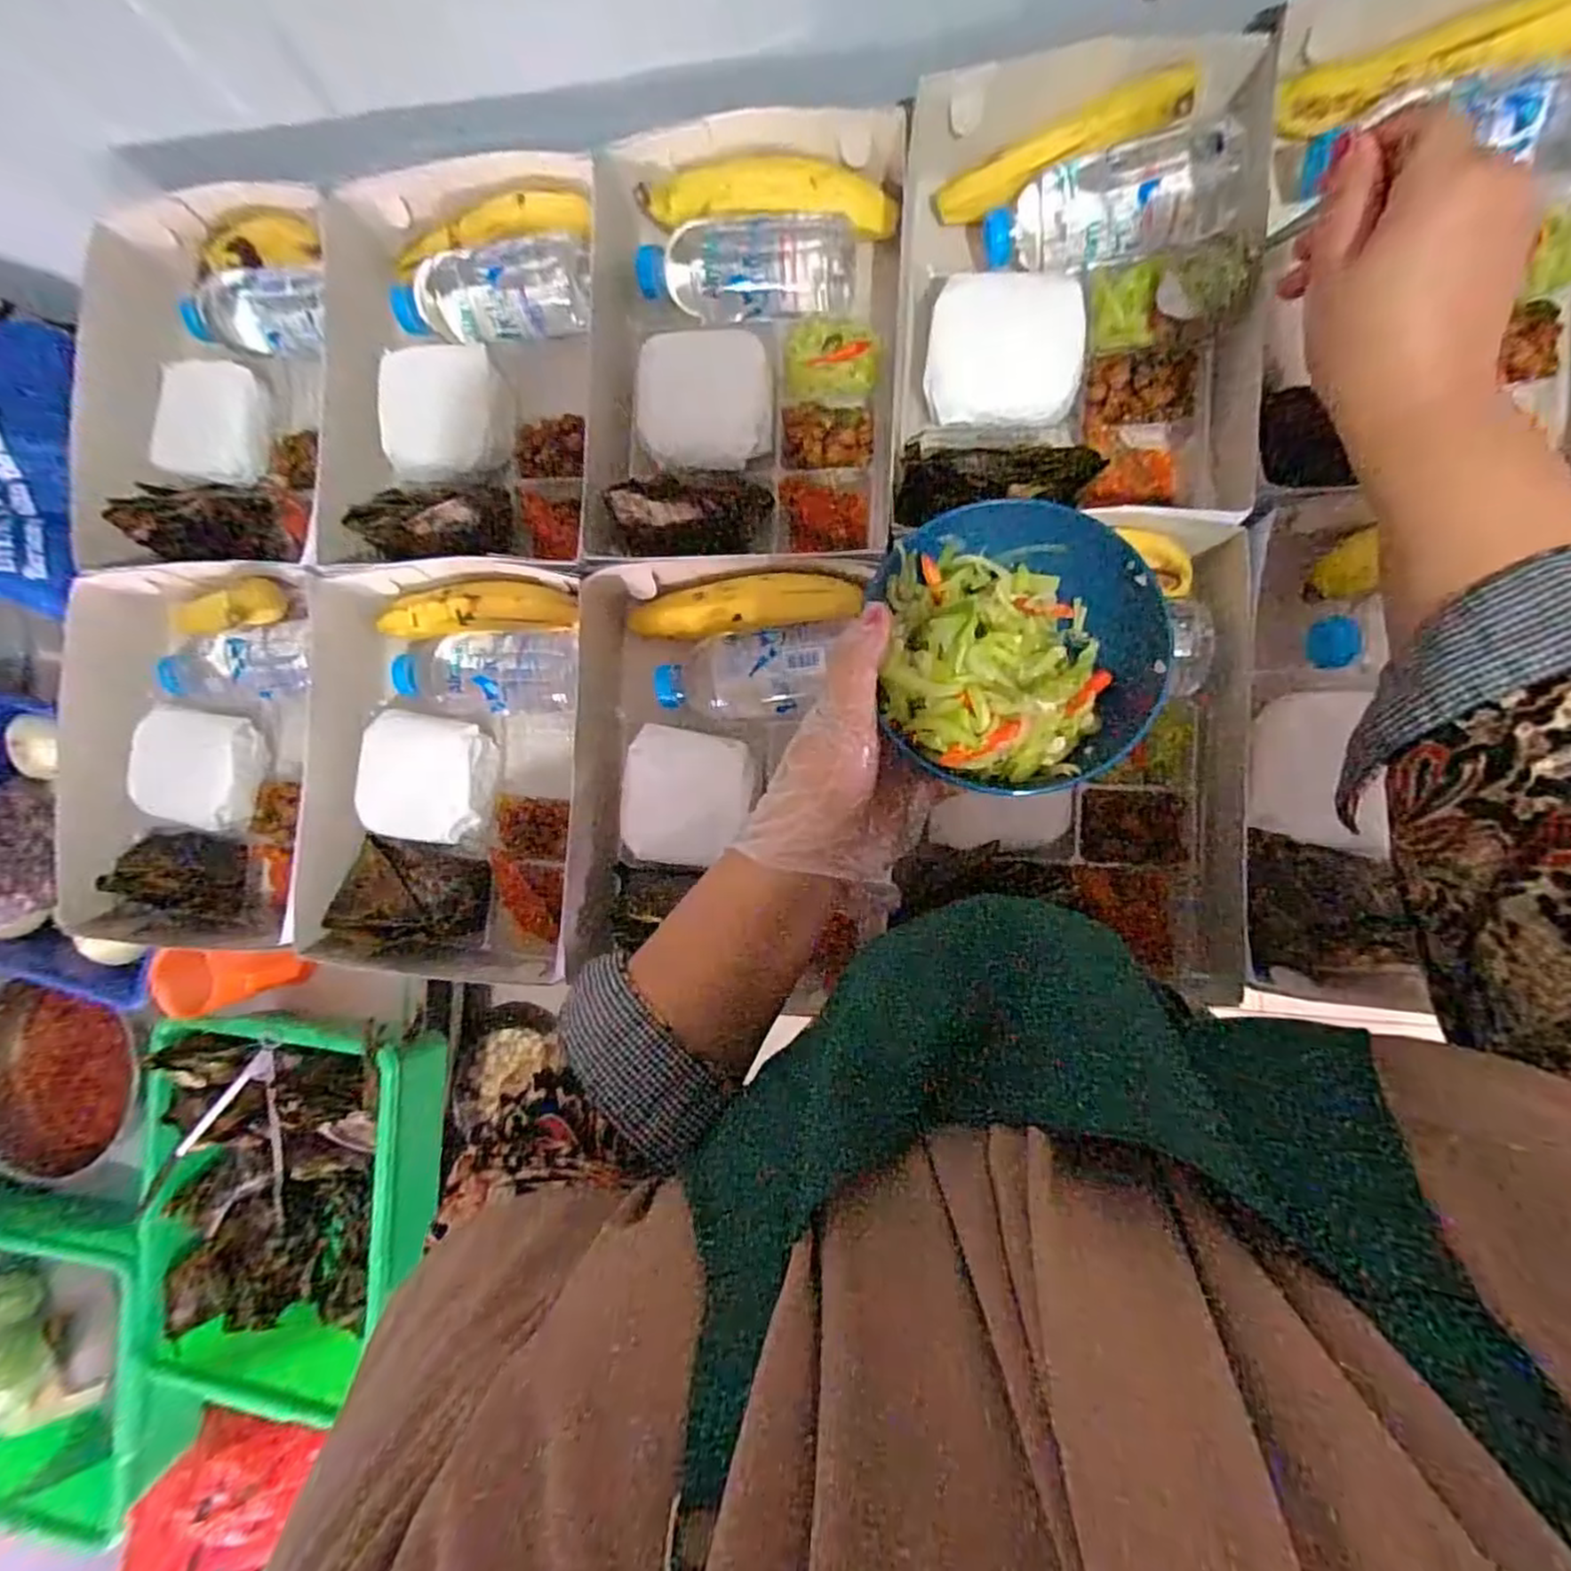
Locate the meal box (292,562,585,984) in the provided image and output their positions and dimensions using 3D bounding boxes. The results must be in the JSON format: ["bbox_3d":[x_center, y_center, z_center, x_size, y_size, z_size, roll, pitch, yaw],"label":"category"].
[{"bbox_3d":[-0.235,-0.010,0.520,0.207,0.079,0.289,1,90,10],"label":"meal box"}]

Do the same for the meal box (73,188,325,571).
[{"bbox_3d":[-0.446,-0.311,0.551,0.164,0.083,0.278,6,91,10],"label":"meal box"}]

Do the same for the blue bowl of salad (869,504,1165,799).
[{"bbox_3d":[0.112,-0.068,0.342,0.128,0.050,0.136,0,90,10],"label":"blue bowl of salad"}]

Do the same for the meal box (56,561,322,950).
[{"bbox_3d":[-0.435,-0.021,0.560,0.204,0.093,0.281,2,90,10],"label":"meal box"}]

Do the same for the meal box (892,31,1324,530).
[{"bbox_3d":[0.179,-0.307,0.459,0.214,0.081,0.273,-2,89,10],"label":"meal box"}]

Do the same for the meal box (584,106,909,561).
[{"bbox_3d":[-0.026,-0.293,0.485,0.198,0.075,0.279,3,90,10],"label":"meal box"}]

